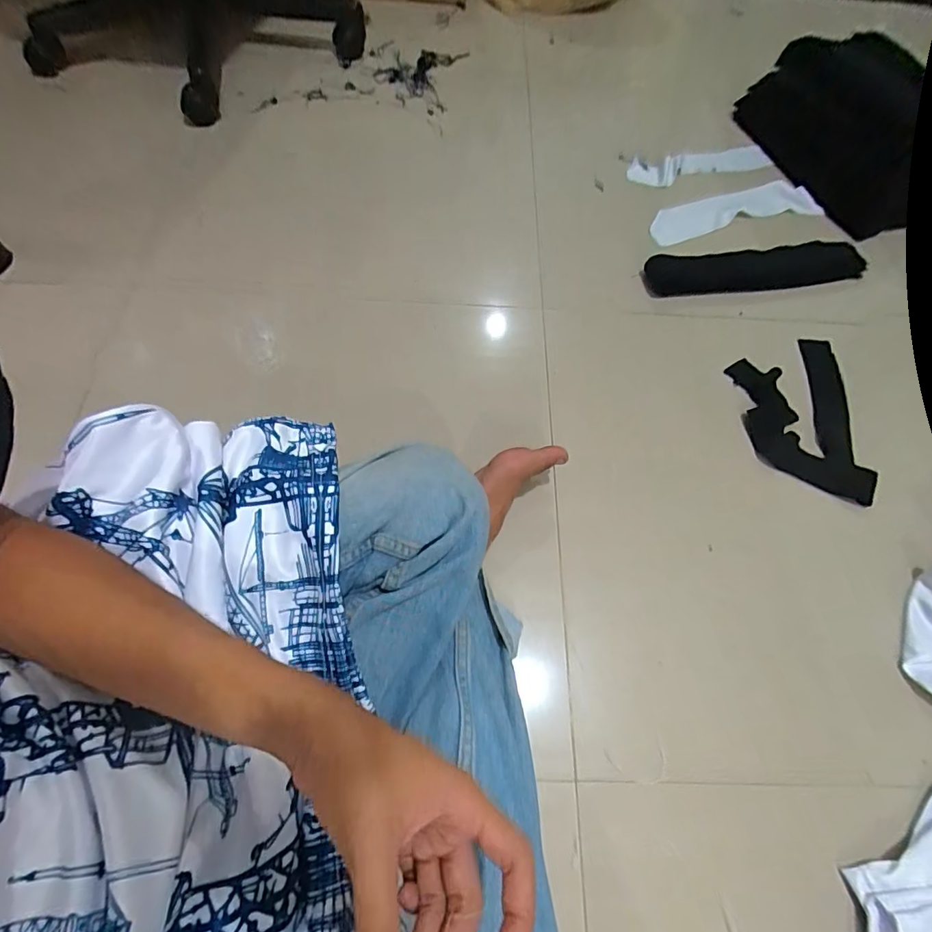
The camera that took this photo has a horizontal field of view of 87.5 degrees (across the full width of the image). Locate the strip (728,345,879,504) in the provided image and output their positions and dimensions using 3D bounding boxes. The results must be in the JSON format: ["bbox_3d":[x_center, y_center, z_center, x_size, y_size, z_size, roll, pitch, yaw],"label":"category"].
[{"bbox_3d":[0.445,-0.076,0.654,0.155,0.012,0.251,8,62,-2],"label":"strip"}]

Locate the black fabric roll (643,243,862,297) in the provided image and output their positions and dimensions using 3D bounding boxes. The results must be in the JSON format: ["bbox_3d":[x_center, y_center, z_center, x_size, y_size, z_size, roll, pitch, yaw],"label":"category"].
[{"bbox_3d":[0.454,-0.304,0.745,0.350,0.024,0.074,-9,64,-8],"label":"black fabric roll"}]

